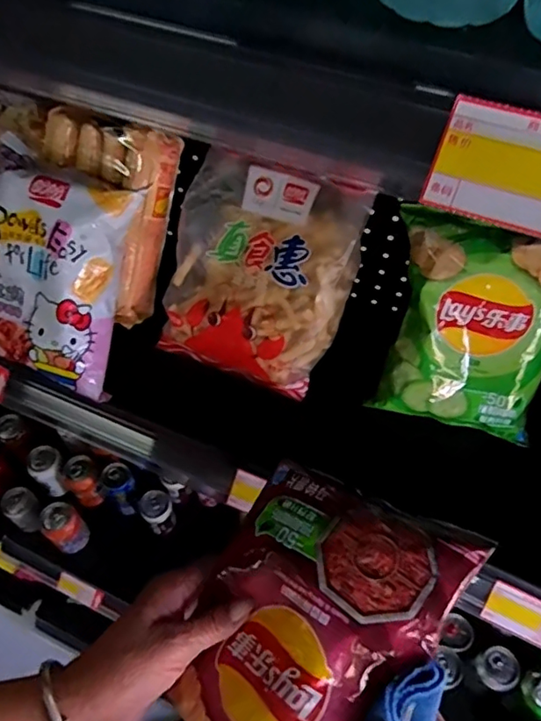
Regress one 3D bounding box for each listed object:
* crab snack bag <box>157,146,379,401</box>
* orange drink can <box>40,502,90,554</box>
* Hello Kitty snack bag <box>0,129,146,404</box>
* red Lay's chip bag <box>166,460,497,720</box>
[{"bbox_3d":[-0.013,-0.076,0.570,0.185,0.197,0.060,17,11,18],"label":"crab snack bag"},{"bbox_3d":[-0.373,0.305,1.004,0.057,0.102,0.061,1,54,-1],"label":"orange drink can"},{"bbox_3d":[-0.220,-0.084,0.560,0.155,0.216,0.058,17,16,9],"label":"Hello Kitty snack bag"},{"bbox_3d":[0.026,0.178,0.378,0.152,0.055,0.204,27,77,30],"label":"red Lay's chip bag"}]

